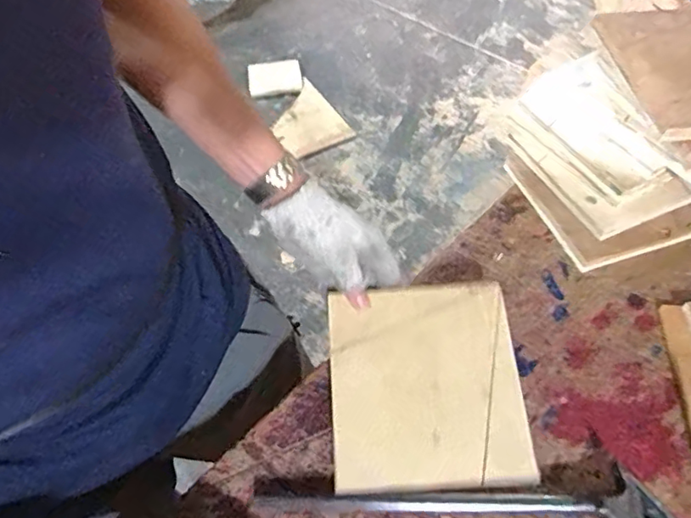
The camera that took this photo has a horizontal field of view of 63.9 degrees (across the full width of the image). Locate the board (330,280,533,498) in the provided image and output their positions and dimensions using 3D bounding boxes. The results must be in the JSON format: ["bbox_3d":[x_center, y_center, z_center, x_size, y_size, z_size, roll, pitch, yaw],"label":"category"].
[{"bbox_3d":[0.069,0.107,0.487,0.161,0.006,0.174,-4,64,1],"label":"board"}]

